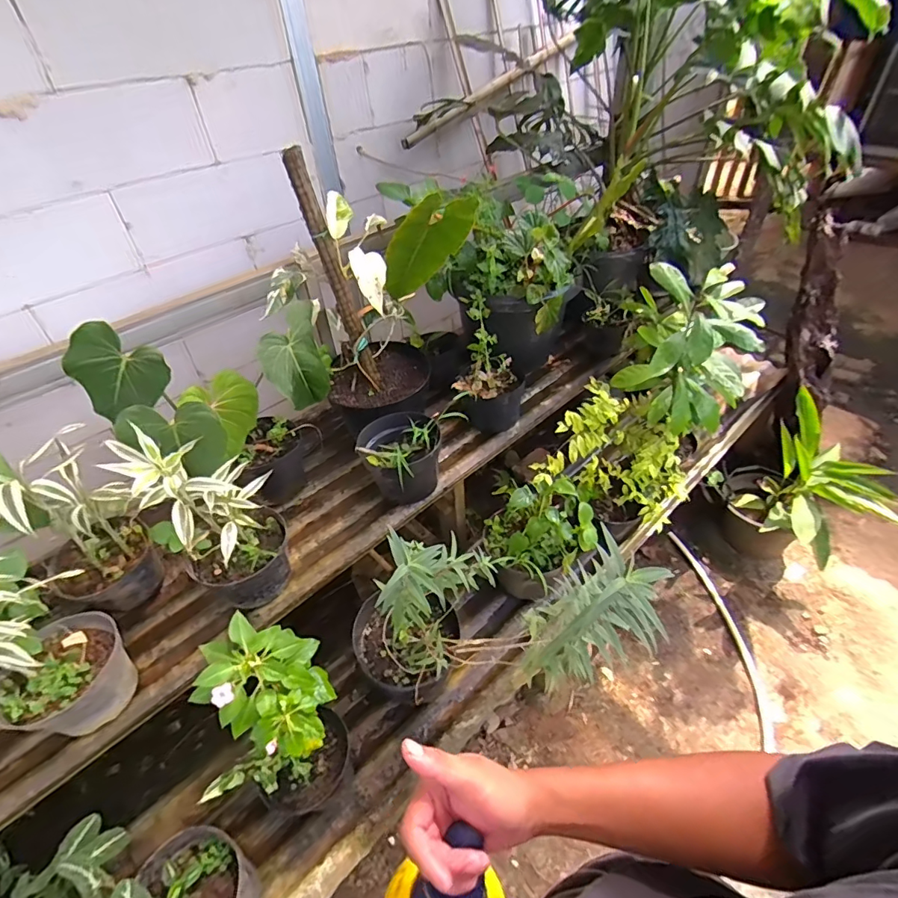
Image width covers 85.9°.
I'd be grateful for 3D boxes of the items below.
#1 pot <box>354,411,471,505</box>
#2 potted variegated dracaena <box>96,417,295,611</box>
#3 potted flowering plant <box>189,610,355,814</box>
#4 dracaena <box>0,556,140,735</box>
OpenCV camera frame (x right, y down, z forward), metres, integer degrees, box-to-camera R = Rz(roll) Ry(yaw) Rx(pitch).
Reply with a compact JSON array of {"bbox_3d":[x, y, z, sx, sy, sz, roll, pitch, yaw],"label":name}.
[{"bbox_3d":[-0.096,0.012,1.103,0.164,0.154,0.189,27,52,29],"label":"pot"},{"bbox_3d":[-0.413,0.126,0.874,0.189,0.356,0.167,-33,50,-26],"label":"potted variegated dracaena"},{"bbox_3d":[-0.301,0.498,0.887,0.199,0.389,0.232,-5,43,0],"label":"potted flowering plant"},{"bbox_3d":[-0.643,0.289,0.724,0.168,0.359,0.182,-3,43,2],"label":"dracaena"}]

